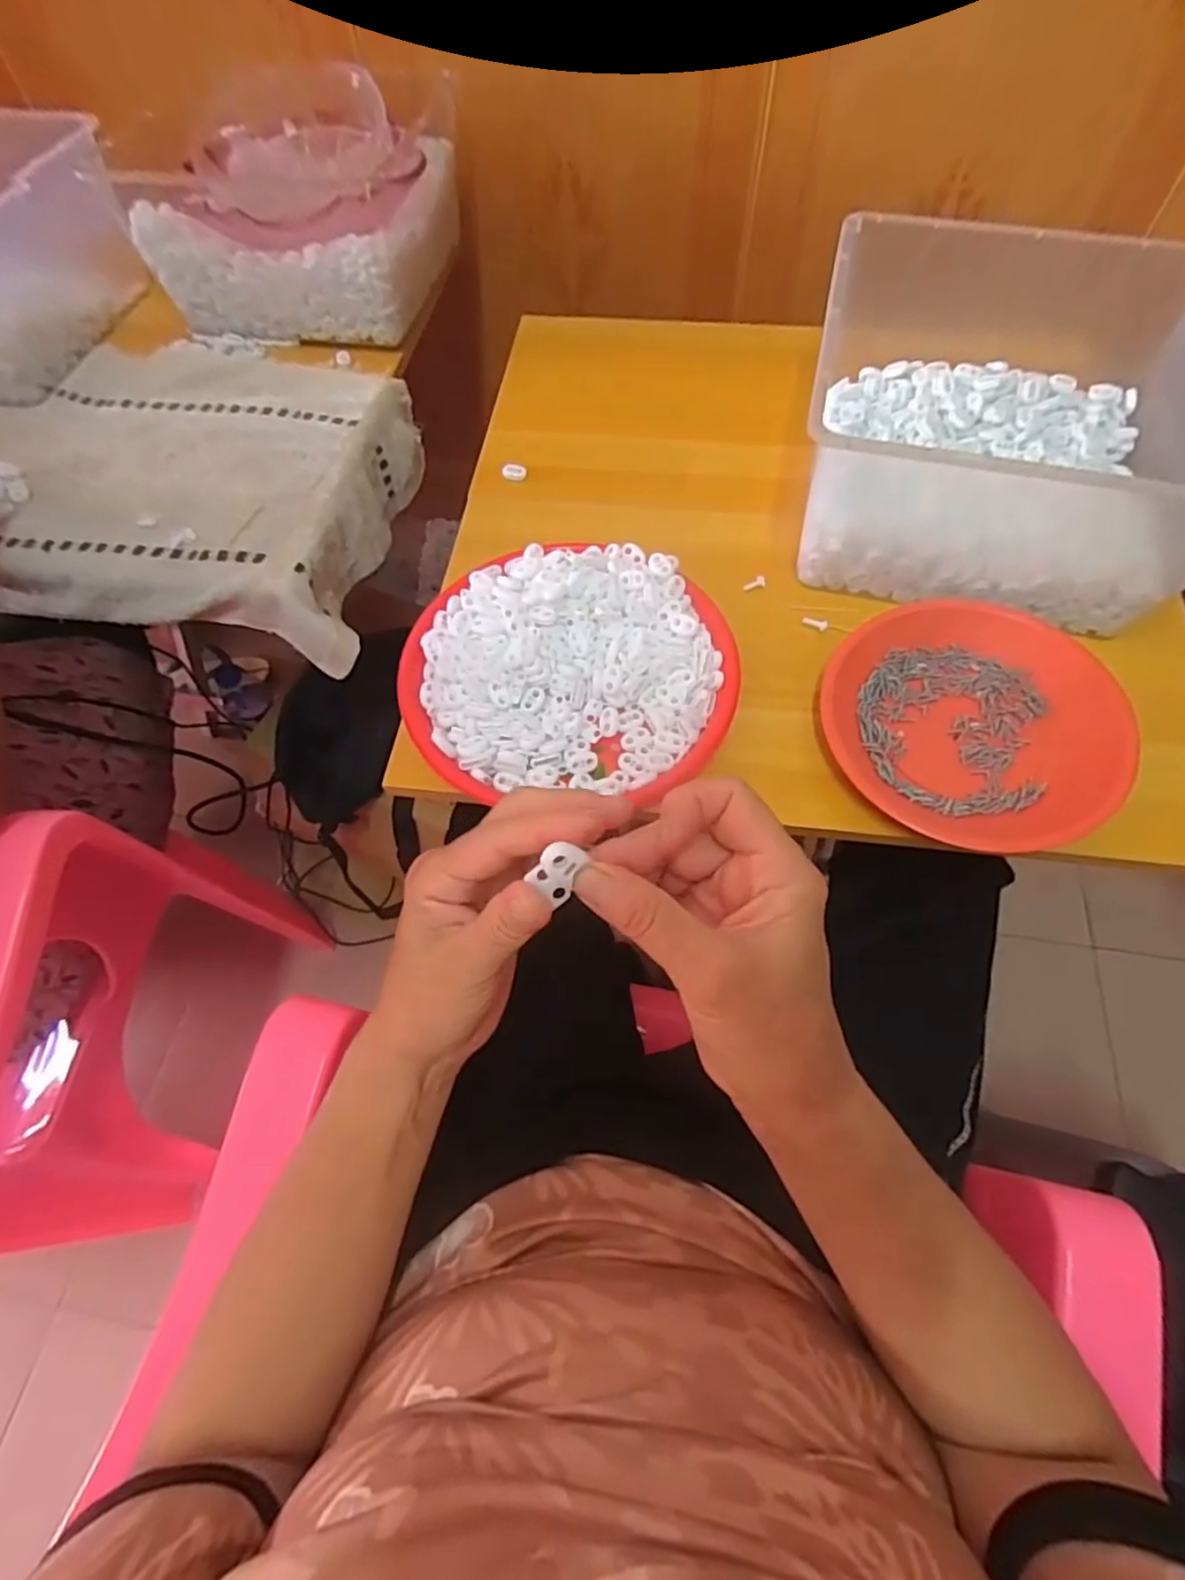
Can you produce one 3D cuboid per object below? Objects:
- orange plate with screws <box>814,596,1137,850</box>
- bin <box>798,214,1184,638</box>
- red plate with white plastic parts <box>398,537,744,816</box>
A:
[{"bbox_3d":[0.267,-0.053,0.470,0.191,0.029,0.180,34,70,18],"label":"orange plate with screws"},{"bbox_3d":[0.314,-0.280,0.503,0.291,0.117,0.288,8,64,7],"label":"bin"},{"bbox_3d":[-0.017,-0.093,0.497,0.236,0.046,0.205,-2,63,2],"label":"red plate with white plastic parts"}]

